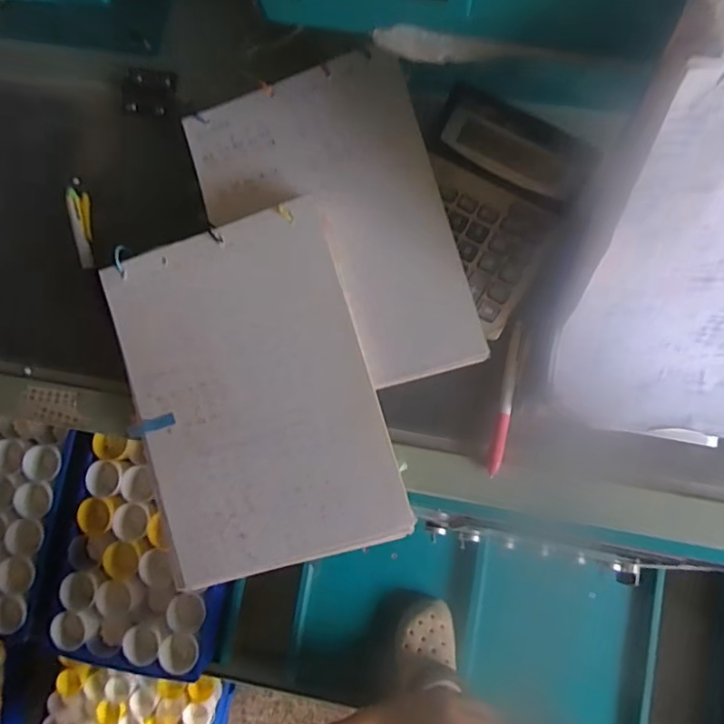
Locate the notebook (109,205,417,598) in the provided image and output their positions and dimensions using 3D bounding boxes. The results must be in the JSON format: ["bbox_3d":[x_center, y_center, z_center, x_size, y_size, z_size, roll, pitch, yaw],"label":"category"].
[{"bbox_3d":[-0.094,0.029,0.457,0.203,0.010,0.285,-17,85,5],"label":"notebook"}]

